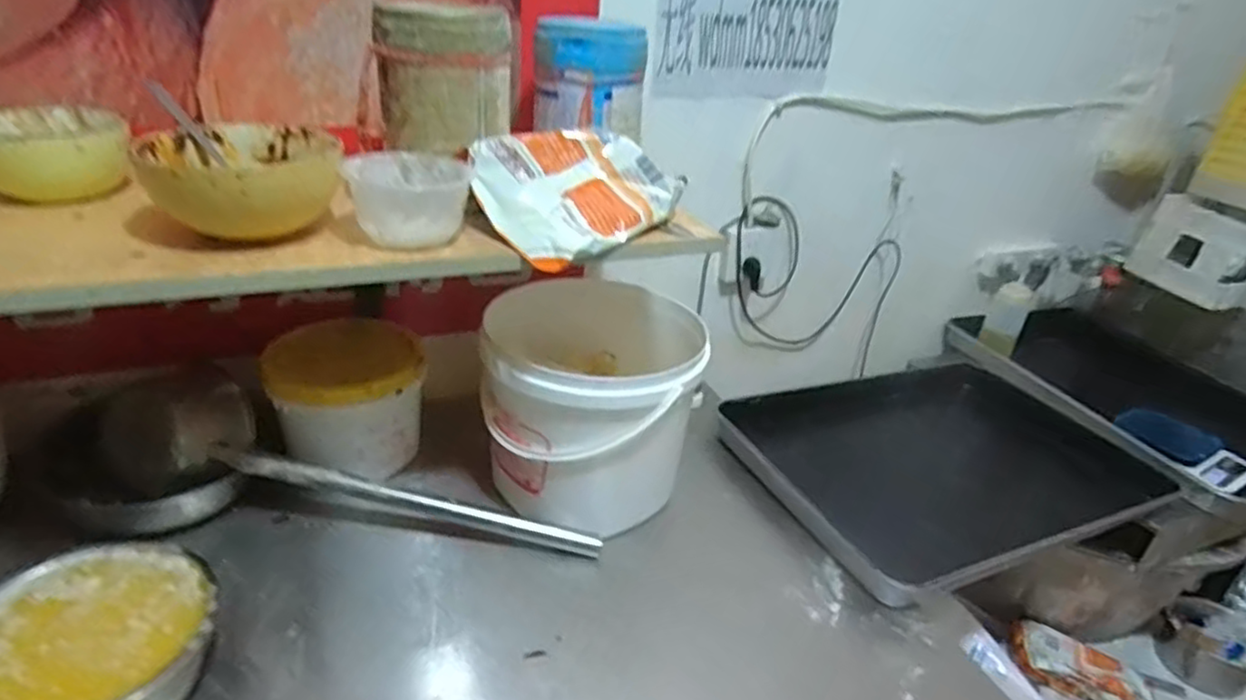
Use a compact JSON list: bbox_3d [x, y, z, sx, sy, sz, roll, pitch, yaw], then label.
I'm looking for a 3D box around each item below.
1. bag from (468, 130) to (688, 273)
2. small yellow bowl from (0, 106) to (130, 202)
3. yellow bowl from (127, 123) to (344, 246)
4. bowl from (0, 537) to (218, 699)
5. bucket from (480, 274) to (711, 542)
[{"bbox_3d":[-0.047,-0.161,0.705,0.148,0.083,0.199,29,34,35],"label":"bag"},{"bbox_3d":[-0.542,-0.178,0.670,0.120,0.082,0.110,-17,36,-39],"label":"small yellow bowl"},{"bbox_3d":[-0.325,-0.141,0.611,0.150,0.067,0.181,-7,31,-26],"label":"yellow bowl"},{"bbox_3d":[-0.453,0.262,0.605,0.179,0.098,0.185,6,27,-3],"label":"bowl"},{"bbox_3d":[-0.042,0.066,0.874,0.247,0.262,0.234,6,27,-3],"label":"bucket"}]

